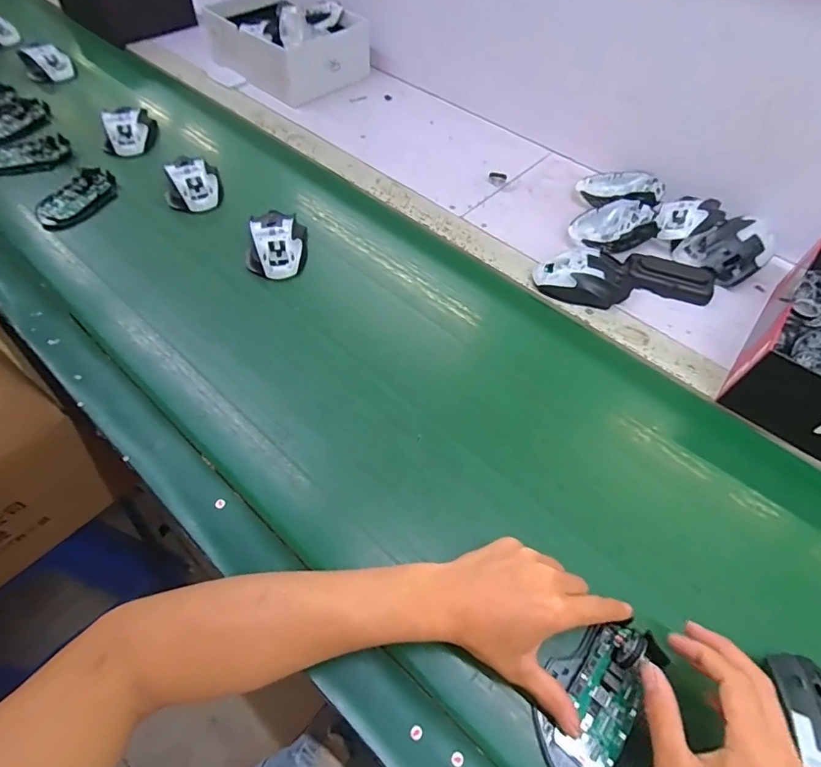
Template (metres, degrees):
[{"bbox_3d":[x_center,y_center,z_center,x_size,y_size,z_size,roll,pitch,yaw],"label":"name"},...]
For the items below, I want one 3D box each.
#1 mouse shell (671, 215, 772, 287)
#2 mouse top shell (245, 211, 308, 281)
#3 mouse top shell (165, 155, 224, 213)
[{"bbox_3d":[0.414,-0.178,0.614,0.090,0.055,0.094,-31,62,-22],"label":"mouse shell"},{"bbox_3d":[-0.170,-0.177,0.595,0.073,0.034,0.091,-3,55,-5],"label":"mouse top shell"},{"bbox_3d":[-0.305,-0.280,0.664,0.082,0.039,0.076,-20,59,-16],"label":"mouse top shell"}]

